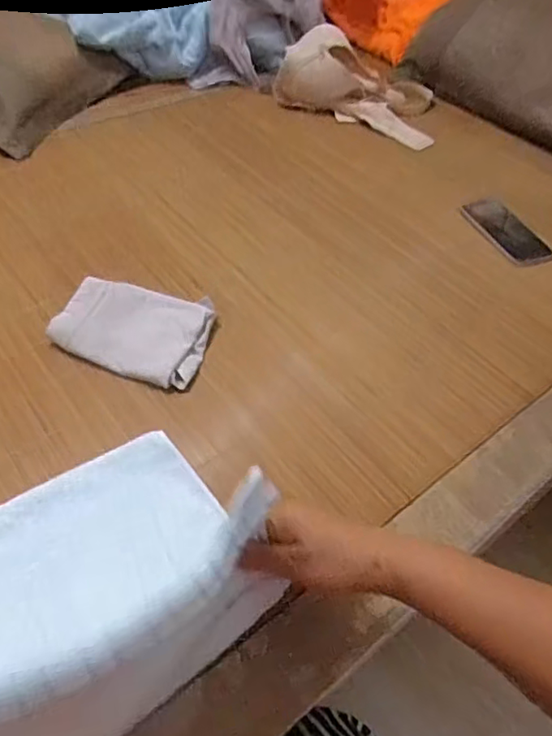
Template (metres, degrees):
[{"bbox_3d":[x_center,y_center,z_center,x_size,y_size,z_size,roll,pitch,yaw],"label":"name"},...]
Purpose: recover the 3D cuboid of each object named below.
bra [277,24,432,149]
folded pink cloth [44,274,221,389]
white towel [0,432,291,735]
[{"bbox_3d":[0.174,-0.525,1.071,0.295,0.102,0.211,25,50,16],"label":"bra"},{"bbox_3d":[-0.159,-0.041,0.649,0.161,0.028,0.117,11,47,4],"label":"folded pink cloth"},{"bbox_3d":[-0.183,0.146,0.399,0.331,0.151,0.217,-26,55,-26],"label":"white towel"}]

